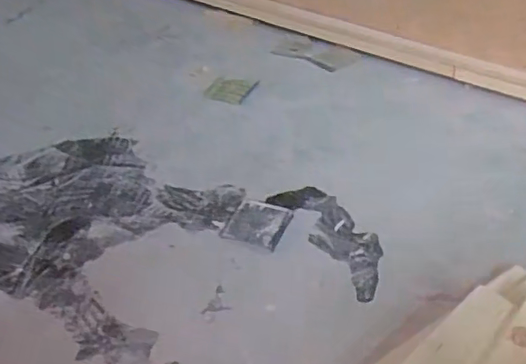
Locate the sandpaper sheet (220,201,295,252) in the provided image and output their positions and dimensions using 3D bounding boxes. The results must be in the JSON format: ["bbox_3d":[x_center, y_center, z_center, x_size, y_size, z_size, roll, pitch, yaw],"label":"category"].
[{"bbox_3d":[-0.010,0.084,1.169,0.118,0.009,0.127,11,40,19],"label":"sandpaper sheet"}]

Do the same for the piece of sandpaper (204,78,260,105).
[{"bbox_3d":[-0.089,-0.254,1.586,0.126,0.010,0.115,11,45,20],"label":"piece of sandpaper"}]

